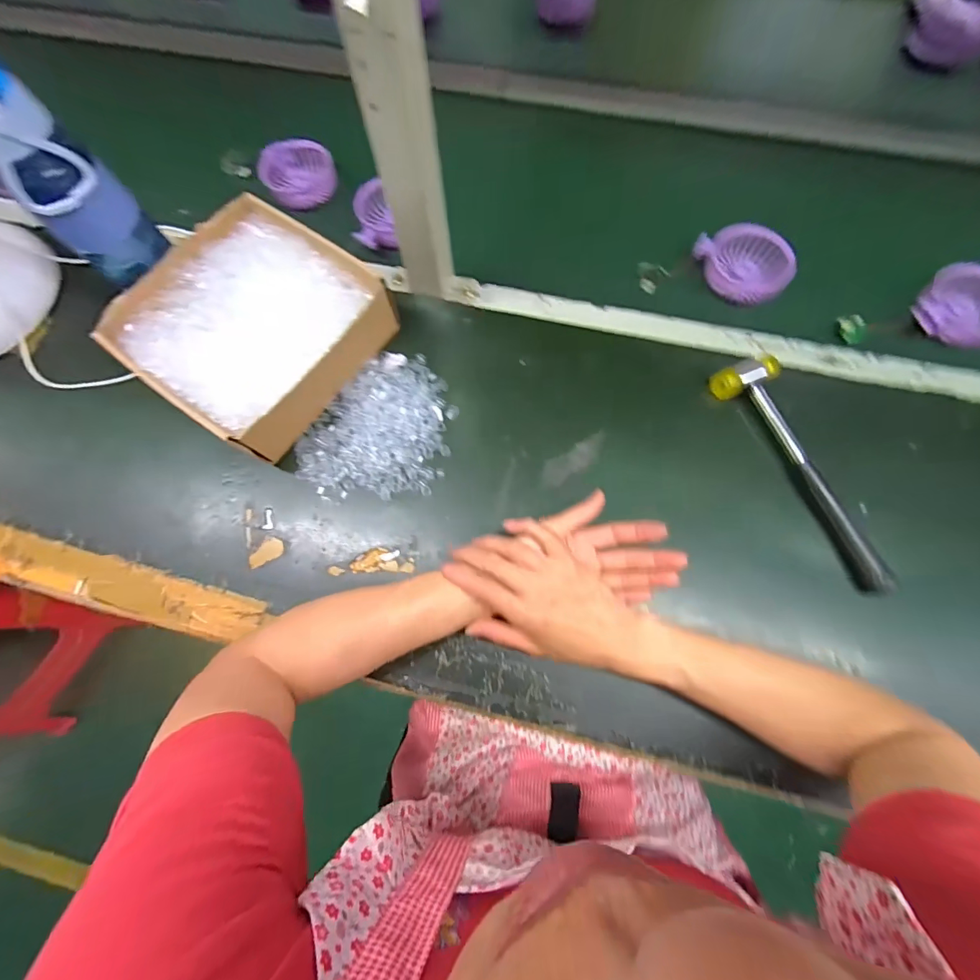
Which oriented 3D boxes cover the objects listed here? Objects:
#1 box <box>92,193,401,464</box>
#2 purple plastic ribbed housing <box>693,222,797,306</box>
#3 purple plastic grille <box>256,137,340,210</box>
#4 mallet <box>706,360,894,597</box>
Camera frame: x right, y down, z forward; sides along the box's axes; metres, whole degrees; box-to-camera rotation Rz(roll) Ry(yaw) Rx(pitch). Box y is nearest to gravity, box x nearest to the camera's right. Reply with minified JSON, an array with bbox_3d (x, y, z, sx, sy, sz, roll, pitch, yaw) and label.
[{"bbox_3d":[-0.241,-0.167,0.438,0.207,0.065,0.208,35,78,10],"label":"box"},{"bbox_3d":[0.299,-0.267,0.499,0.081,0.020,0.105,-32,77,12],"label":"purple plastic ribbed housing"},{"bbox_3d":[-0.253,-0.419,0.560,0.086,0.038,0.077,-36,76,-9],"label":"purple plastic grille"},{"bbox_3d":[0.302,-0.019,0.406,0.054,0.034,0.242,-25,75,-6],"label":"mallet"}]

